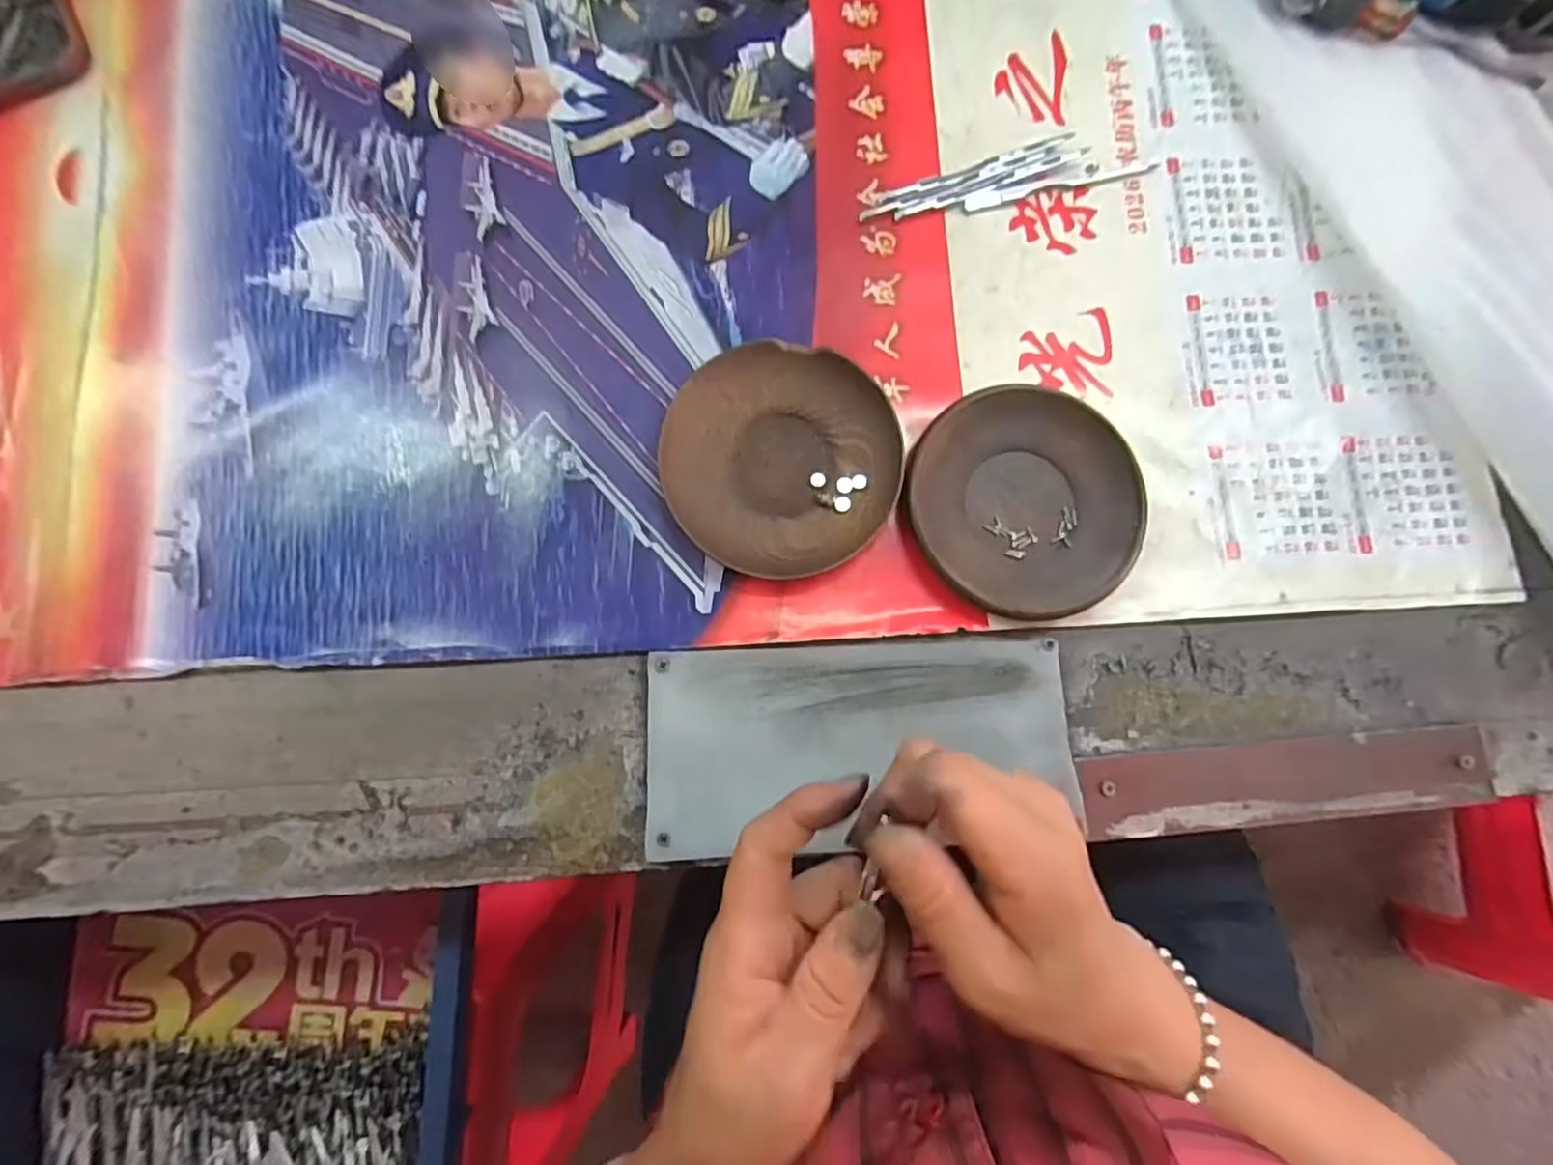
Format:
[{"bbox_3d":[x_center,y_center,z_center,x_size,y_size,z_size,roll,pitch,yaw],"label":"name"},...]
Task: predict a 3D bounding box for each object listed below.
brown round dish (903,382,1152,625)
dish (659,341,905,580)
[{"bbox_3d":[0.122,-0.040,0.336,0.114,0.018,0.107,0,83,-2],"label":"brown round dish"},{"bbox_3d":[0.003,-0.059,0.335,0.112,0.017,0.110,0,83,-2],"label":"dish"}]

